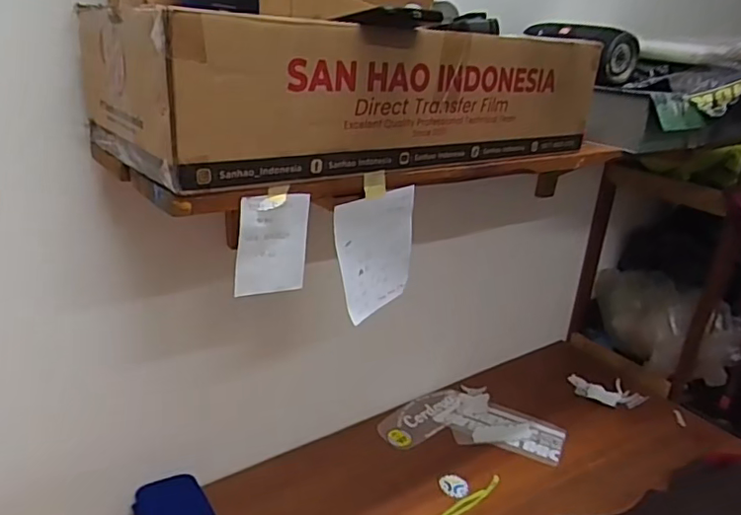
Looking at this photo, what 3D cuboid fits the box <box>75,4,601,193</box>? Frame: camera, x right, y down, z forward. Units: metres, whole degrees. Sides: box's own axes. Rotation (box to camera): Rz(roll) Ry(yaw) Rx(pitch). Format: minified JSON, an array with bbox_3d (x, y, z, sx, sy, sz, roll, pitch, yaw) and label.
[{"bbox_3d":[-0.001,-0.214,0.732,0.597,0.145,0.248,-13,28,-36],"label":"box"}]

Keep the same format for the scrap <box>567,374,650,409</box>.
[{"bbox_3d":[0.584,0.331,1.410,0.180,0.027,0.097,8,23,10],"label":"scrap"}]

